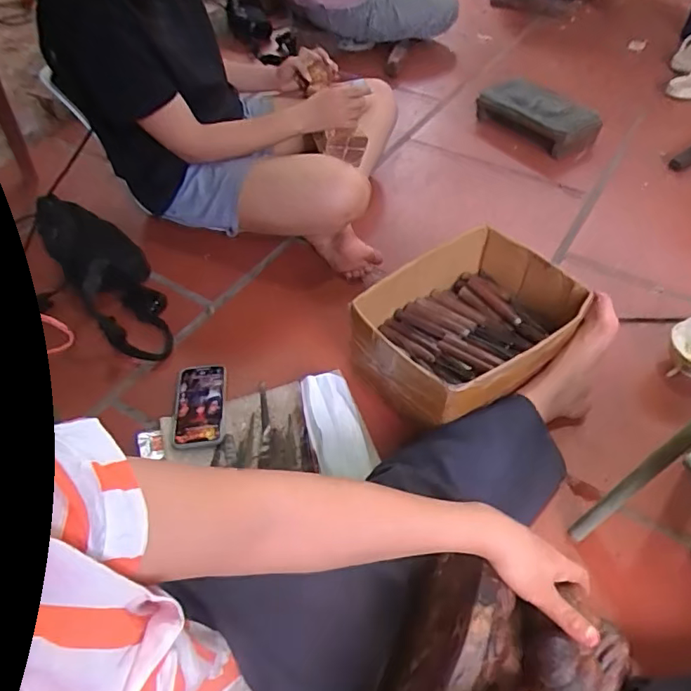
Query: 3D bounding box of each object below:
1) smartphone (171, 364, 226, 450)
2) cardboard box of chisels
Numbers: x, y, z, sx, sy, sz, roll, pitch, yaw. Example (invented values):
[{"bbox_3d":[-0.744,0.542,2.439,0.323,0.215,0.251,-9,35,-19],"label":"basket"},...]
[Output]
[{"bbox_3d":[-0.239,0.097,0.883,0.082,0.016,0.167,-6,49,-5],"label":"smartphone"},{"bbox_3d":[0.196,-0.030,0.861,0.322,0.113,0.243,-30,56,-23],"label":"cardboard box of chisels"}]

